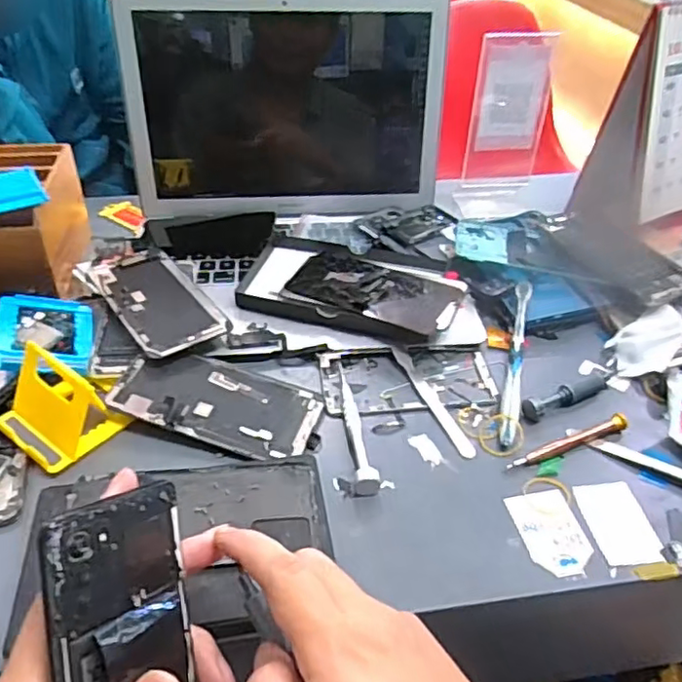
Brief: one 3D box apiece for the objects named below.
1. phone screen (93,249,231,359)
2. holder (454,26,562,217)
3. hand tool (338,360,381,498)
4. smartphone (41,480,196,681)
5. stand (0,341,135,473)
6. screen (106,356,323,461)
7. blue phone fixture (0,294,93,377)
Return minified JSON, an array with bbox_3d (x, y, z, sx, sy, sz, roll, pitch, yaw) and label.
[{"bbox_3d":[-0.158,-0.037,0.541,0.076,0.007,0.144,-22,46,-28],"label":"phone screen"},{"bbox_3d":[0.186,-0.237,0.702,0.081,0.211,0.055,8,40,8],"label":"holder"},{"bbox_3d":[0.007,0.061,0.463,0.017,0.015,0.126,-5,40,-8],"label":"hand tool"},{"bbox_3d":[-0.083,0.145,0.256,0.008,0.157,0.070,-7,-2,25],"label":"smartphone"},{"bbox_3d":[-0.201,0.042,0.443,0.071,0.052,0.075,26,46,27],"label":"stand"},{"bbox_3d":[-0.093,0.044,0.469,0.149,0.008,0.074,17,46,8],"label":"screen"},{"bbox_3d":[-0.241,-0.005,0.503,0.070,0.010,0.088,6,40,-27],"label":"blue phone fixture"}]

